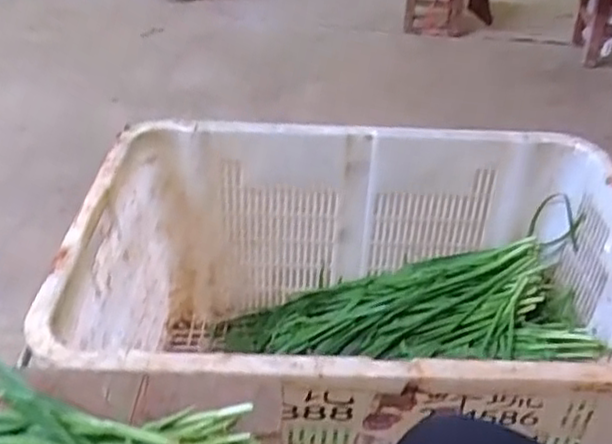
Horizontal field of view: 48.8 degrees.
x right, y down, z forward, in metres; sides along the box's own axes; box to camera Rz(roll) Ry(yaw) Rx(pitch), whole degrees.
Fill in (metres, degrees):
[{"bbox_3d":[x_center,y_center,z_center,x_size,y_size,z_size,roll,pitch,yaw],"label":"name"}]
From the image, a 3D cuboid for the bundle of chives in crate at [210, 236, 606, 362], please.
[{"bbox_3d":[0.122,0.138,1.022,0.565,0.086,0.203,-7,32,21],"label":"bundle of chives in crate"}]

